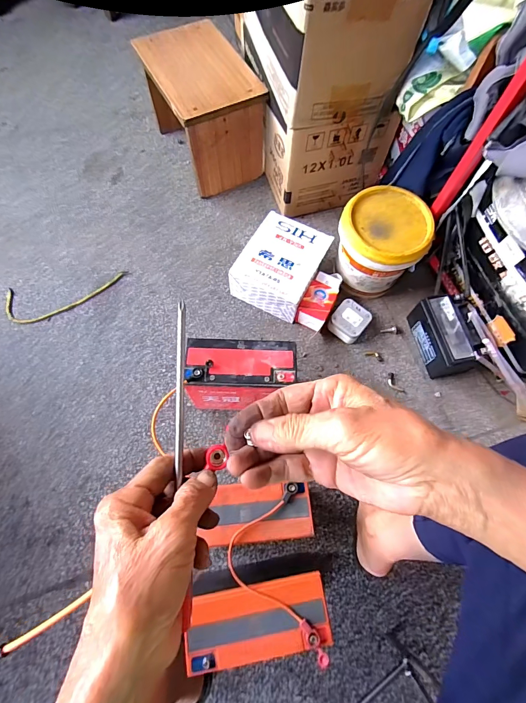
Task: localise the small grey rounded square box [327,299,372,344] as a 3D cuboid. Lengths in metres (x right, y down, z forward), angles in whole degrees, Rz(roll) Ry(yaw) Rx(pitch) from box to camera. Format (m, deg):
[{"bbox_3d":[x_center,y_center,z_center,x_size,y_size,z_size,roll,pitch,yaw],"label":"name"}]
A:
[{"bbox_3d":[0.185,-0.064,0.749,0.074,0.049,0.076,39,71,12],"label":"small grey rounded square box"}]

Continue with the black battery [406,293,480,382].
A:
[{"bbox_3d":[0.370,-0.027,0.713,0.073,0.103,0.163,-8,69,-6],"label":"black battery"}]

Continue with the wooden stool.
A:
[{"bbox_3d":[-0.144,-0.575,0.846,0.193,0.221,0.279,-28,72,-13],"label":"wooden stool"}]

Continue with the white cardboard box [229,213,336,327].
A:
[{"bbox_3d":[0.040,-0.187,0.769,0.157,0.097,0.193,27,69,7],"label":"white cardboard box"}]

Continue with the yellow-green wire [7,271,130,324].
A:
[{"bbox_3d":[-0.436,-0.120,0.778,0.261,0.009,0.092,-11,69,-7],"label":"yellow-green wire"}]

